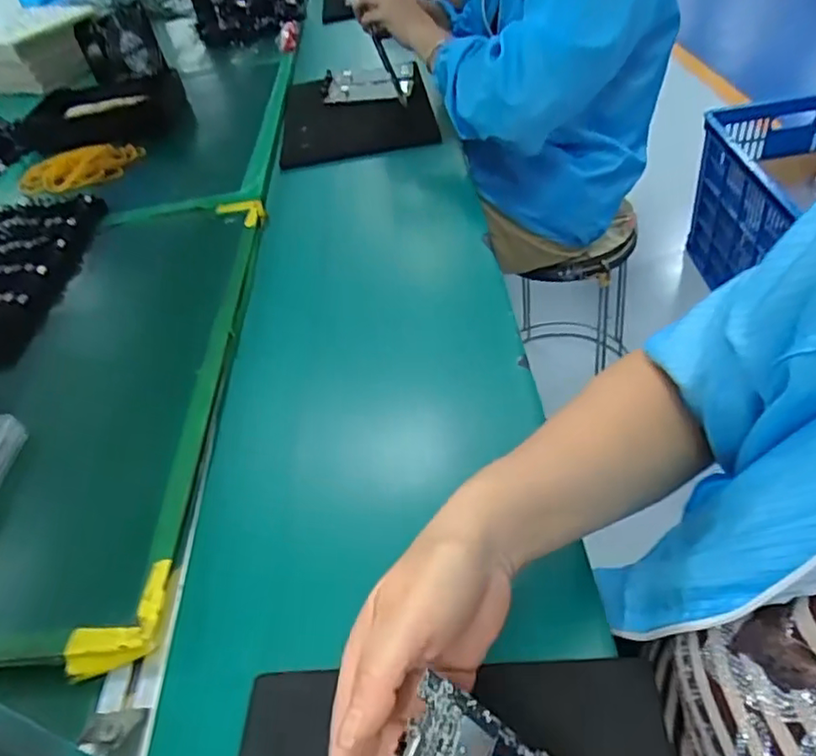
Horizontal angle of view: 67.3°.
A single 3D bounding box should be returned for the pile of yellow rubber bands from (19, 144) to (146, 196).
[{"bbox_3d":[-0.527,-0.339,0.989,0.193,0.029,0.086,-23,45,-11],"label":"pile of yellow rubber bands"}]

